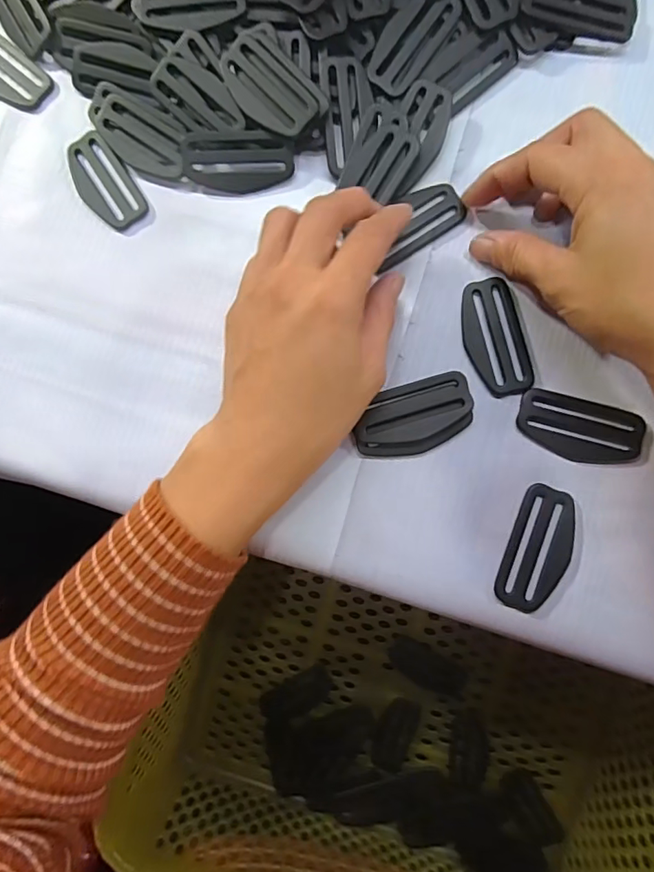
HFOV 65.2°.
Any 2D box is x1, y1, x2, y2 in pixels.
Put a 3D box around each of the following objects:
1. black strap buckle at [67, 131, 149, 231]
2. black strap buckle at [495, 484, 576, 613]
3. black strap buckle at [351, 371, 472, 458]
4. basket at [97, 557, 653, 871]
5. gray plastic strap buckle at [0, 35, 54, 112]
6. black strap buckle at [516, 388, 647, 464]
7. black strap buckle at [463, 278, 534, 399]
[{"bbox_3d":[-0.125,-0.142,0.286,0.028,0.004,0.058,-35,84,2],"label":"black strap buckle"},{"bbox_3d":[0.103,0.055,0.248,0.031,0.004,0.060,19,88,6],"label":"black strap buckle"},{"bbox_3d":[0.043,-0.009,0.257,0.059,0.007,0.034,-17,85,4],"label":"black strap buckle"},{"bbox_3d":[0.047,0.231,0.364,0.337,0.092,0.225,15,86,6],"label":"basket"},{"bbox_3d":[-0.188,-0.213,0.299,0.065,0.004,0.029,42,90,7],"label":"gray plastic strap buckle"},{"bbox_3d":[0.125,-0.004,0.253,0.060,0.004,0.030,17,88,6],"label":"black strap buckle"},{"bbox_3d":[0.085,-0.050,0.258,0.029,0.004,0.060,-13,85,4],"label":"black strap buckle"}]

